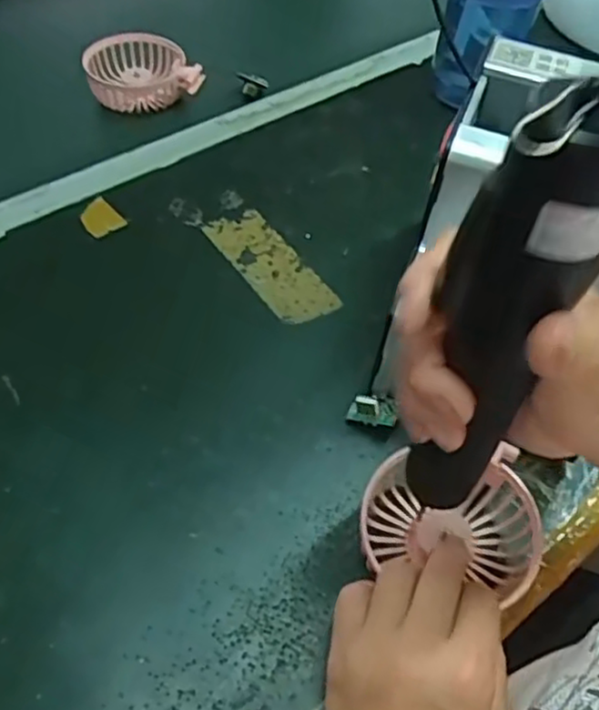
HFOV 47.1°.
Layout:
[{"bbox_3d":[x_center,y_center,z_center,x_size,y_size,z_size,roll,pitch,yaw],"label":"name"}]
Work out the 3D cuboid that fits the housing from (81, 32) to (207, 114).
[{"bbox_3d":[-0.144,-0.261,0.629,0.098,0.032,0.083,-9,52,-14],"label":"housing"}]

